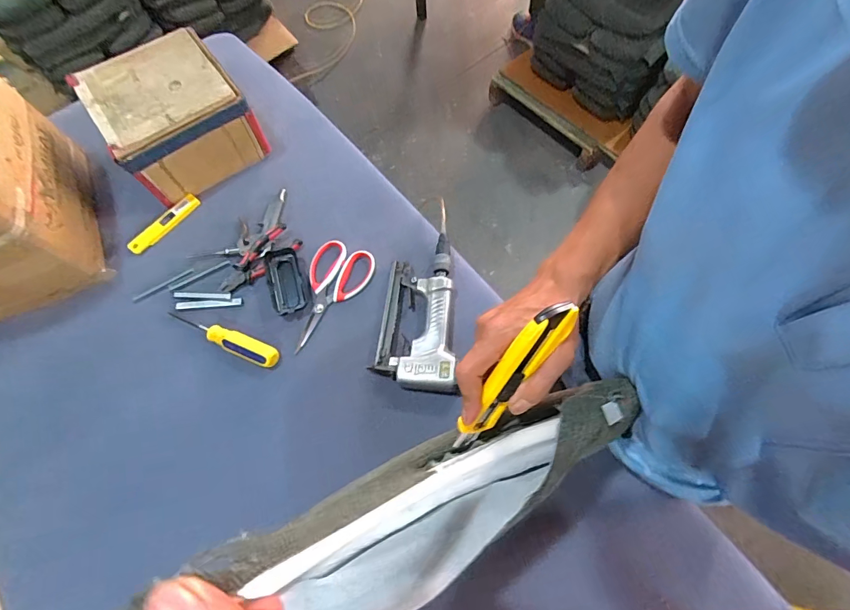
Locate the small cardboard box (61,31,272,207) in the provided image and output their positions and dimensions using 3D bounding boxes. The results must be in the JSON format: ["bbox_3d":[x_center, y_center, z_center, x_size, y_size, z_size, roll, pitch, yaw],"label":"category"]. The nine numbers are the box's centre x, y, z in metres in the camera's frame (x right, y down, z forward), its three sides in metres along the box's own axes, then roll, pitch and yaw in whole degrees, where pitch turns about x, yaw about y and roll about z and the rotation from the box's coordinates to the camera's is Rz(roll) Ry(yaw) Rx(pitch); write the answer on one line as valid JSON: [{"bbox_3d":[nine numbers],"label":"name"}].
[{"bbox_3d":[-0.430,-0.326,0.714,0.210,0.129,0.208,-36,71,-11],"label":"small cardboard box"}]

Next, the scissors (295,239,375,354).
[{"bbox_3d":[-0.156,-0.018,0.650,0.095,0.018,0.182,24,71,12],"label":"scissors"}]

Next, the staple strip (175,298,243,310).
[{"bbox_3d":[-0.341,-0.002,0.647,0.103,0.005,0.013,-5,68,1],"label":"staple strip"}]

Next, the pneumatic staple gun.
[{"bbox_3d":[-0.015,-0.004,0.627,0.117,0.040,0.271,-2,68,2],"label":"pneumatic staple gun"}]

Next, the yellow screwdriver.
[{"bbox_3d":[-0.306,0.049,0.621,0.193,0.027,0.032,21,70,11],"label":"yellow screwdriver"}]

